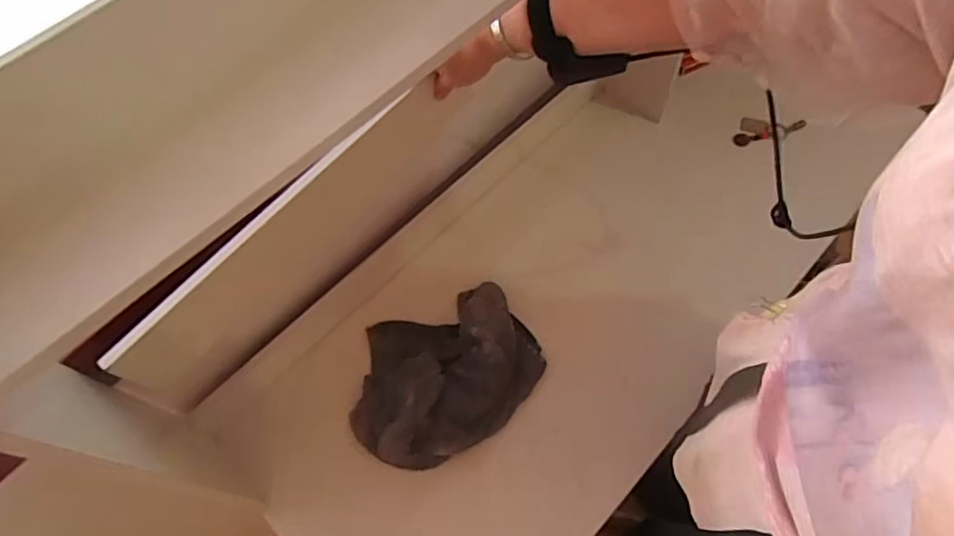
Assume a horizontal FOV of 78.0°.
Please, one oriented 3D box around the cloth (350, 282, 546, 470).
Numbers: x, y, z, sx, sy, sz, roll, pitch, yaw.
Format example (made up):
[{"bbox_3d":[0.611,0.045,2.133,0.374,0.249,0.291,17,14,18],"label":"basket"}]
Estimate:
[{"bbox_3d":[-0.039,0.120,0.692,0.232,0.060,0.188,-19,63,-6],"label":"cloth"}]

